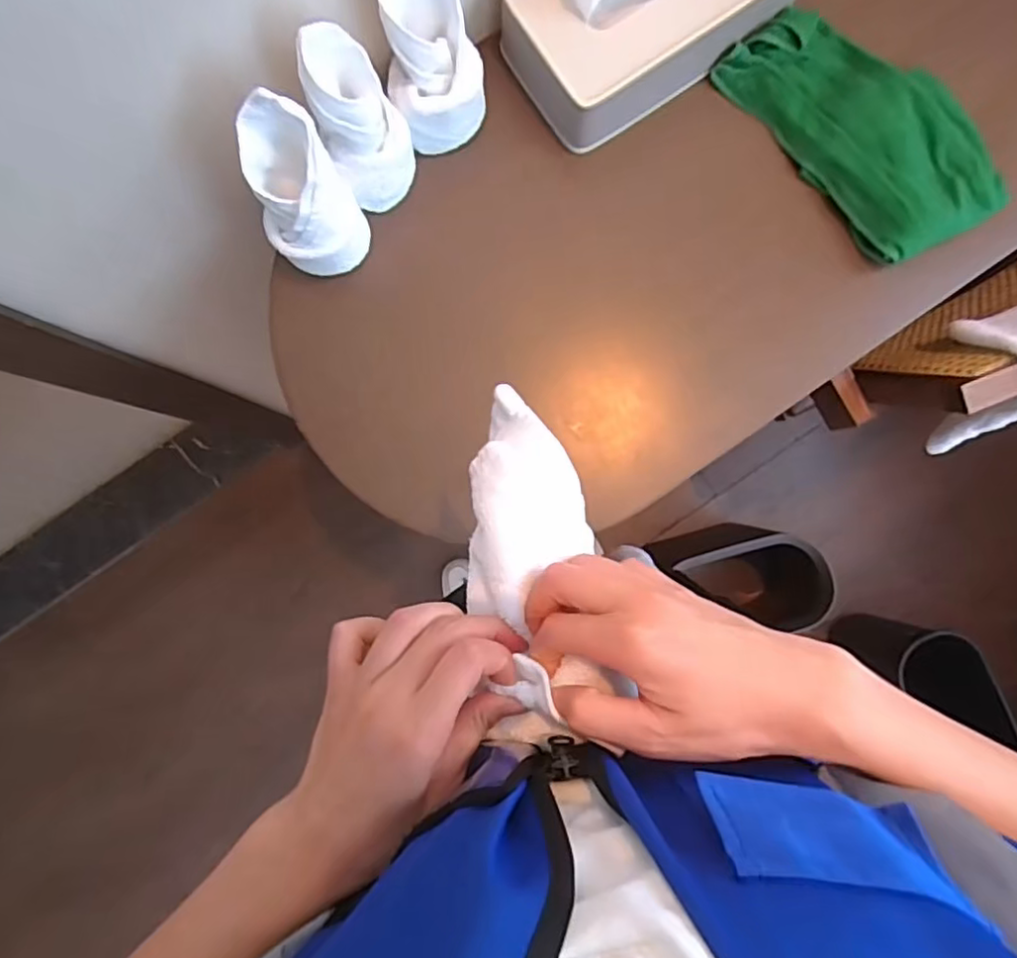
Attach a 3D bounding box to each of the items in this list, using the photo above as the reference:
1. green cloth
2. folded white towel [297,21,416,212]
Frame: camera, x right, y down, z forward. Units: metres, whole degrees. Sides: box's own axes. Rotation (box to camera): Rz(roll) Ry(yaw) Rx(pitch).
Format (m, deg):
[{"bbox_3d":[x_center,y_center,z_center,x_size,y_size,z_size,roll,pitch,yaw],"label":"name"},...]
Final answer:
[{"bbox_3d":[0.328,-0.325,0.595,0.135,0.031,0.260,-39,88,-1],"label":"green cloth"},{"bbox_3d":[-0.122,-0.296,0.530,0.068,0.162,0.071,-24,88,0],"label":"folded white towel"}]

